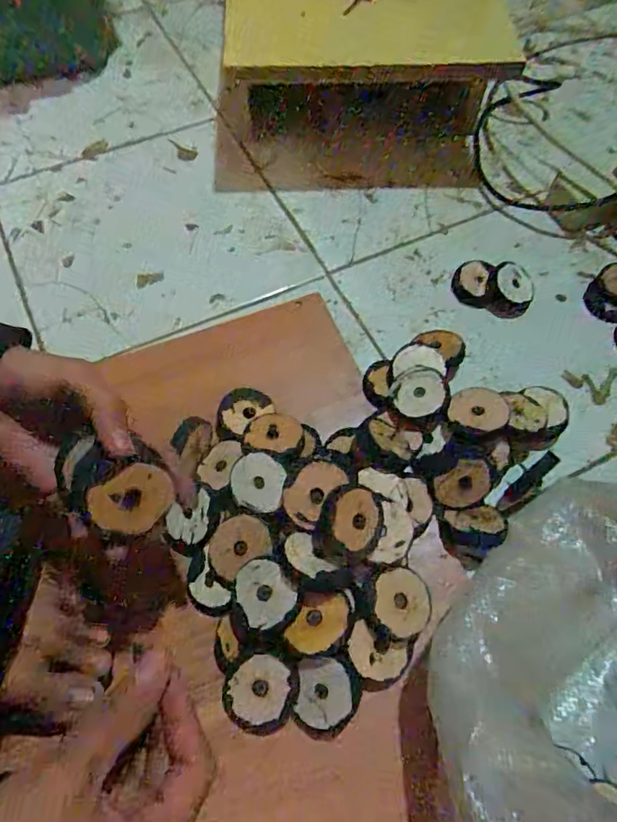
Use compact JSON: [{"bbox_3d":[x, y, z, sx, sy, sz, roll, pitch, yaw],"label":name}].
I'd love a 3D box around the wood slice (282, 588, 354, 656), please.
[{"bbox_3d":[0.008,0.144,0.363,0.035,0.007,0.048,28,83,-1],"label":"wood slice"}]

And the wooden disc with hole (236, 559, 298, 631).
[{"bbox_3d":[-0.030,0.128,0.369,0.038,0.004,0.045,-35,66,1],"label":"wooden disc with hole"}]

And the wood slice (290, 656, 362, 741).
[{"bbox_3d":[0.012,0.198,0.368,0.046,0.013,0.051,-12,77,9],"label":"wood slice"}]

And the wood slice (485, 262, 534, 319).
[{"bbox_3d":[0.209,-0.123,0.544,0.042,0.022,0.057,16,63,7],"label":"wood slice"}]

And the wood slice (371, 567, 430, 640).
[{"bbox_3d":[0.070,0.140,0.386,0.051,0.008,0.047,11,66,-27],"label":"wood slice"}]

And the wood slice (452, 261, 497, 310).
[{"bbox_3d":[0.173,-0.137,0.558,0.039,0.016,0.056,14,63,7],"label":"wood slice"}]

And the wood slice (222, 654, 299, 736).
[{"bbox_3d":[-0.033,0.196,0.363,0.047,0.007,0.059,30,95,9],"label":"wood slice"}]

